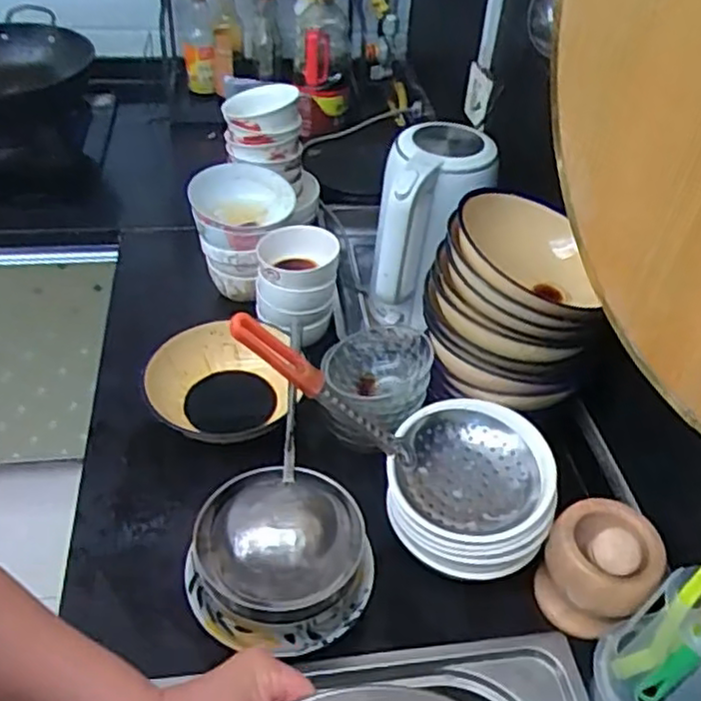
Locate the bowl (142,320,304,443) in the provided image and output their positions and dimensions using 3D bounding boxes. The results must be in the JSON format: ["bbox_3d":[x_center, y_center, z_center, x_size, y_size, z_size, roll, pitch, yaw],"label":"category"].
[{"bbox_3d":[-0.161,0.058,0.852,0.162,0.086,0.164,2,44,-2],"label":"bowl"}]

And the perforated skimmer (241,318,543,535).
[{"bbox_3d":[0.033,0.064,0.659,0.329,0.094,0.143,30,40,-18],"label":"perforated skimmer"}]

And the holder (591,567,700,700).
[{"bbox_3d":[0.261,0.268,0.571,0.062,0.179,0.108,-16,47,-20],"label":"holder"}]

